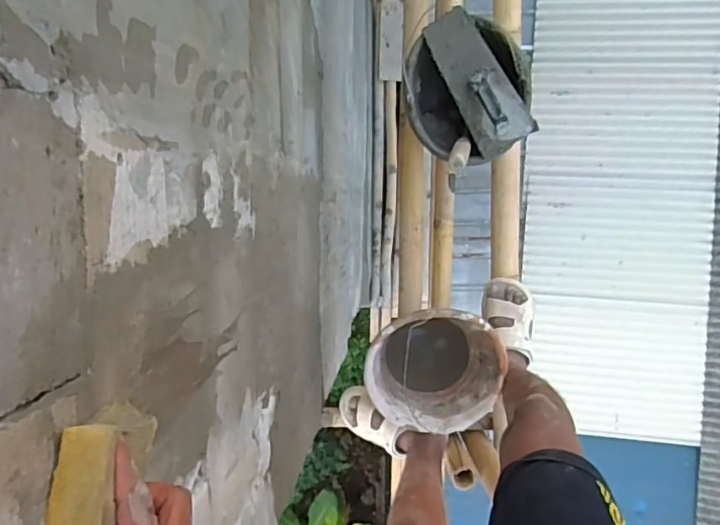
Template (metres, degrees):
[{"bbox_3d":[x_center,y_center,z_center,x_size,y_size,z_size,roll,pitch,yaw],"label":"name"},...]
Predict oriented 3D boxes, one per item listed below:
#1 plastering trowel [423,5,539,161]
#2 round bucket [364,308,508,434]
[{"bbox_3d":[0.236,-0.360,1.074,0.118,0.078,0.290,-28,93,4],"label":"plastering trowel"},{"bbox_3d":[0.157,0.213,1.199,0.282,0.173,0.244,9,95,2],"label":"round bucket"}]

